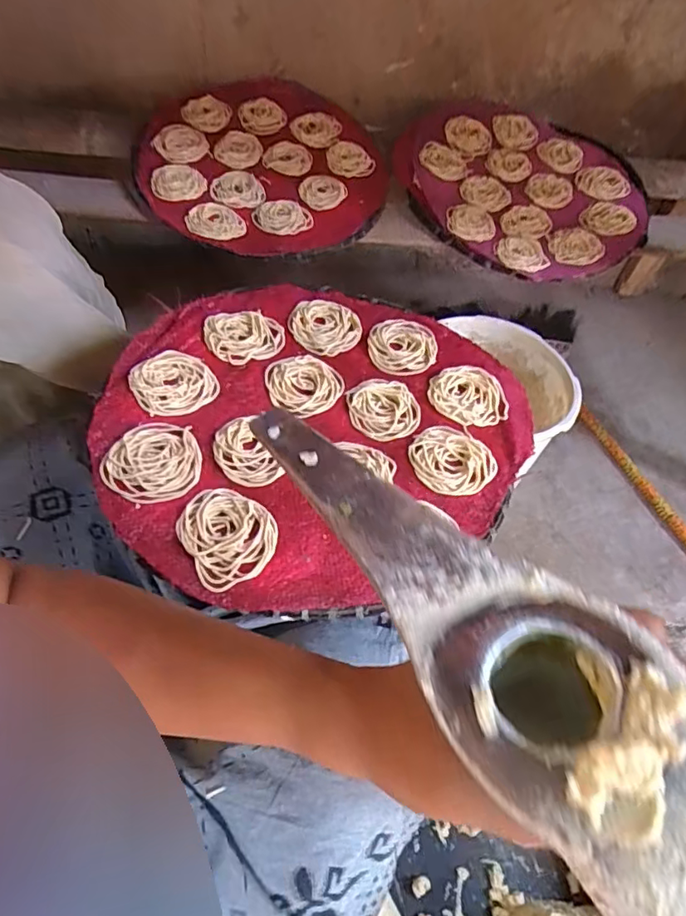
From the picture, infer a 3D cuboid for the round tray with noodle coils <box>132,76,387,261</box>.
[{"bbox_3d":[-0.107,-0.409,0.786,0.335,0.047,0.349,4,66,-8],"label":"round tray with noodle coils"}]

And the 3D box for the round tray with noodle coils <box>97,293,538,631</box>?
[{"bbox_3d":[-0.025,-0.040,0.472,0.349,0.024,0.320,2,51,-3],"label":"round tray with noodle coils"}]

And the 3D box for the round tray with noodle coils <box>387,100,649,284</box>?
[{"bbox_3d":[0.267,-0.414,0.839,0.357,0.051,0.398,-10,63,-10],"label":"round tray with noodle coils"}]

